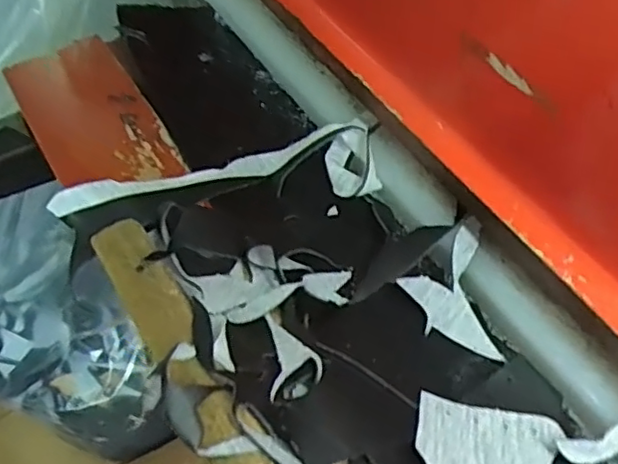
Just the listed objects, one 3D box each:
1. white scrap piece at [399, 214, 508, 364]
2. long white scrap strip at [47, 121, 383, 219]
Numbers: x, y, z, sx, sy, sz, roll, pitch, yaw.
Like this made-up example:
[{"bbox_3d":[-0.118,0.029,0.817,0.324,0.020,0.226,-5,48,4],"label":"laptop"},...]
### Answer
[{"bbox_3d":[0.109,0.046,0.509,0.077,0.044,0.104,-7,51,0],"label":"white scrap piece"},{"bbox_3d":[-0.078,-0.049,0.561,0.274,0.062,0.082,-10,50,-19],"label":"long white scrap strip"}]

